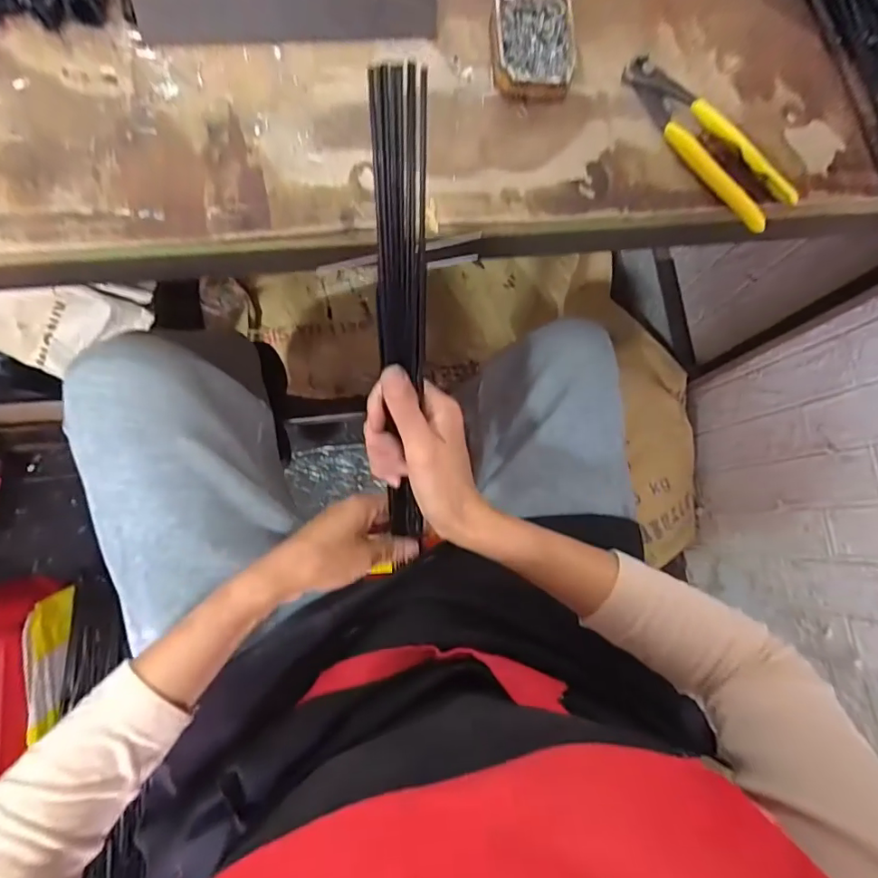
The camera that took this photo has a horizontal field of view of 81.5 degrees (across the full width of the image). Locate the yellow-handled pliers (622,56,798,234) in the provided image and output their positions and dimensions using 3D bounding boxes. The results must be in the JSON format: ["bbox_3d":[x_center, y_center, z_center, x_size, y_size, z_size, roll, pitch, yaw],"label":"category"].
[{"bbox_3d":[0.206,-0.233,0.395,0.046,0.025,0.162,-37,85,-12],"label":"yellow-handled pliers"}]

